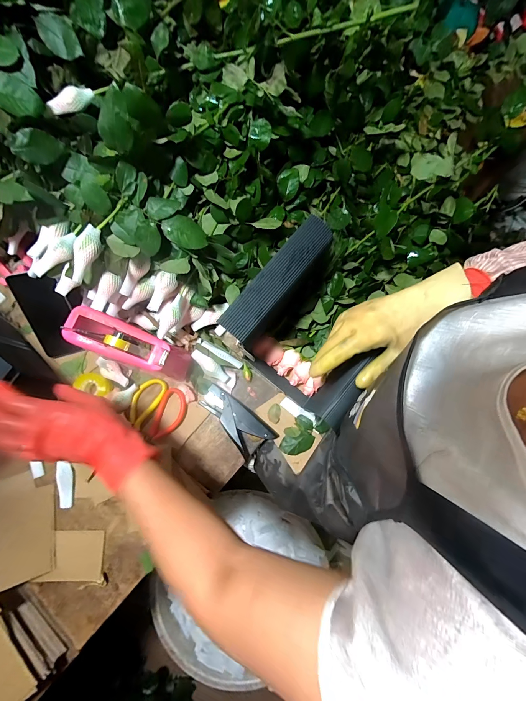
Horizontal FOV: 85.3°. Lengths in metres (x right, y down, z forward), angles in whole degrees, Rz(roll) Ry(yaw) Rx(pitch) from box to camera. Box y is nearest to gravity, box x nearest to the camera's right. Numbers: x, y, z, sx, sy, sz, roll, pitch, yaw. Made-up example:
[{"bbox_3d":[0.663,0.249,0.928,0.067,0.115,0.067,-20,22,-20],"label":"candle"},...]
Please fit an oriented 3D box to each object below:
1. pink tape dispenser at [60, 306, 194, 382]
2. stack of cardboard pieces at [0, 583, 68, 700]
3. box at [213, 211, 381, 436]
[{"bbox_3d":[-0.236,-0.011,0.518,0.198,0.089,0.073,21,80,4],"label":"pink tape dispenser"},{"bbox_3d":[-0.395,0.459,0.448,0.076,0.074,0.156,-37,82,-6],"label":"stack of cardboard pieces"},{"bbox_3d":[0.087,-0.032,0.468,0.218,0.172,0.203,41,82,7],"label":"box"}]

